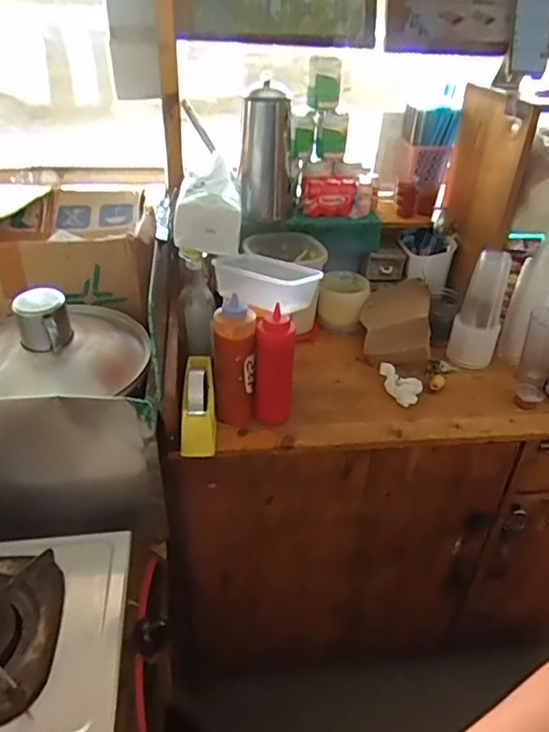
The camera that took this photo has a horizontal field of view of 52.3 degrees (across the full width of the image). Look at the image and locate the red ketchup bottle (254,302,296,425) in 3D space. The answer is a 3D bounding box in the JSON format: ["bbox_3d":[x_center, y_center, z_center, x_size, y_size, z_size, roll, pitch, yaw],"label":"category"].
[{"bbox_3d":[0.001,0.001,0.966,0.065,0.207,0.056,2,36,0],"label":"red ketchup bottle"}]

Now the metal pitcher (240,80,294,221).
[{"bbox_3d":[-0.016,-0.453,1.199,0.113,0.246,0.105,2,36,-1],"label":"metal pitcher"}]

